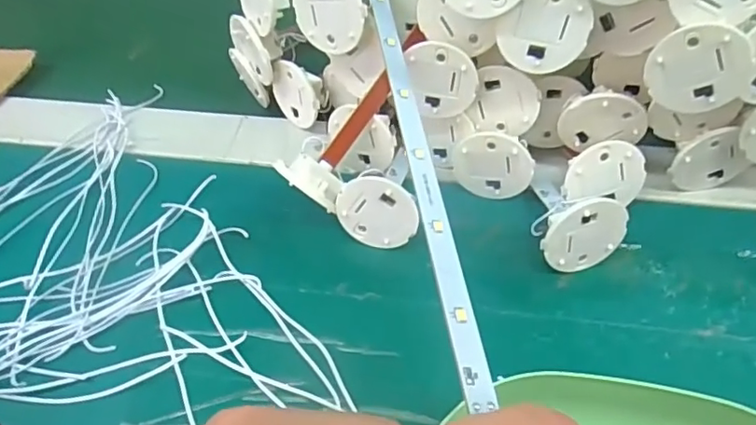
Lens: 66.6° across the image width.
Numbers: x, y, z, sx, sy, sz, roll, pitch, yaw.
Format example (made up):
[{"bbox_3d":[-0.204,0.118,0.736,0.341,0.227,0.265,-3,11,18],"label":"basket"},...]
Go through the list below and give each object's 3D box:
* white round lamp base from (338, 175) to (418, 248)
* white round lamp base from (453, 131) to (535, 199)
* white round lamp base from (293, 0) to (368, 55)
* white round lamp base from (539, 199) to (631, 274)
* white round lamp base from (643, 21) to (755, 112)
[{"bbox_3d":[0.000,0.000,0.266,0.037,0.035,0.004,31,33,-8],"label":"white round lamp base"},{"bbox_3d":[0.056,-0.021,0.280,0.037,0.039,0.008,4,51,12],"label":"white round lamp base"},{"bbox_3d":[-0.023,-0.094,0.272,0.037,0.036,0.011,31,57,26],"label":"white round lamp base"},{"bbox_3d":[0.090,0.011,0.252,0.038,0.039,0.010,-18,50,-6],"label":"white round lamp base"},{"bbox_3d":[0.131,-0.059,0.235,0.037,0.039,0.006,-20,31,32],"label":"white round lamp base"}]

